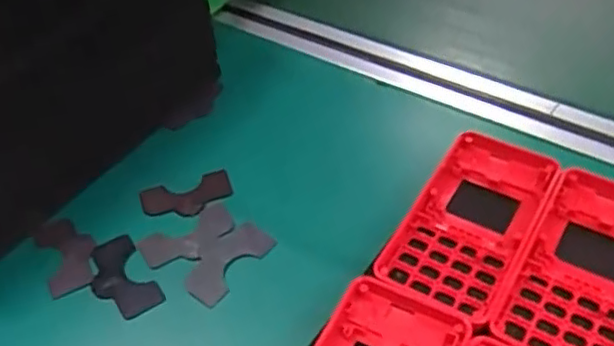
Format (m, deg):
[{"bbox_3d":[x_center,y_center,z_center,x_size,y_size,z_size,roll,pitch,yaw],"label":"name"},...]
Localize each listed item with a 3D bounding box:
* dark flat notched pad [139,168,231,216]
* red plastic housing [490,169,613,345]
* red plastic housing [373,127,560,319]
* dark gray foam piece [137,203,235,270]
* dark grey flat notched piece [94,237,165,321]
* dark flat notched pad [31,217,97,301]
[{"bbox_3d":[-0.075,0.015,0.399,0.056,0.006,0.028,-14,46,-11],"label":"dark flat notched pad"},{"bbox_3d":[0.149,0.045,0.330,0.061,0.016,0.132,24,51,24],"label":"red plastic housing"},{"bbox_3d":[0.093,0.024,0.356,0.059,0.019,0.128,23,51,24],"label":"red plastic housing"},{"bbox_3d":[-0.070,0.038,0.377,0.055,0.004,0.030,-21,48,-18],"label":"dark gray foam piece"},{"bbox_3d":[-0.105,0.060,0.360,0.030,0.006,0.056,-26,50,-21],"label":"dark grey flat notched piece"},{"bbox_3d":[-0.139,0.047,0.371,0.029,0.006,0.054,-23,48,-18],"label":"dark flat notched pad"}]

